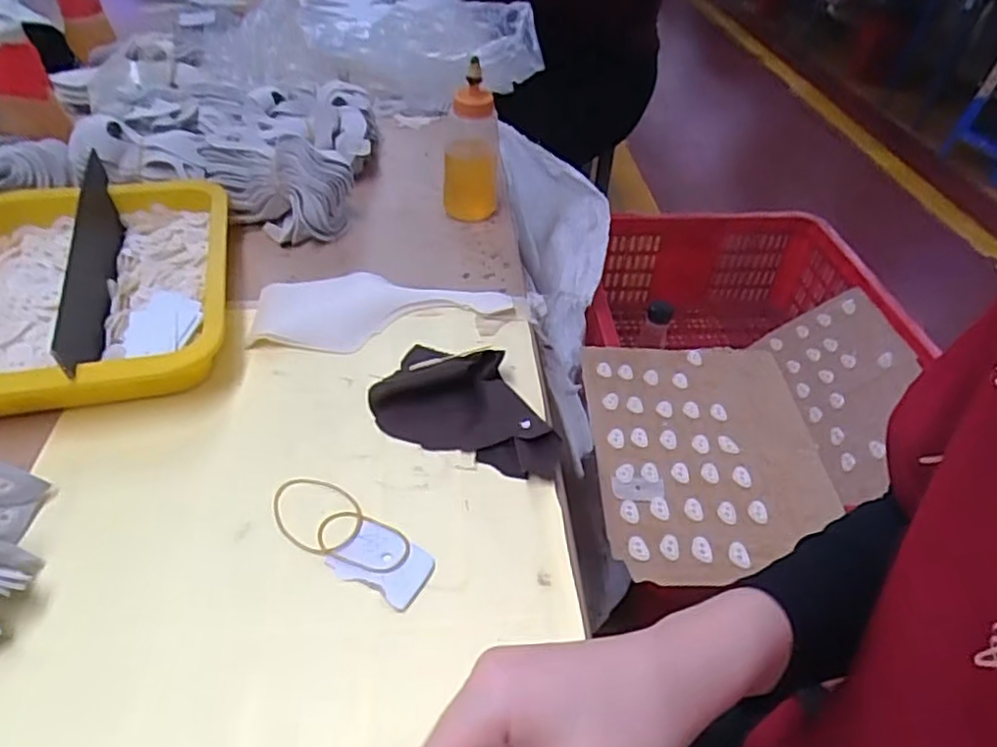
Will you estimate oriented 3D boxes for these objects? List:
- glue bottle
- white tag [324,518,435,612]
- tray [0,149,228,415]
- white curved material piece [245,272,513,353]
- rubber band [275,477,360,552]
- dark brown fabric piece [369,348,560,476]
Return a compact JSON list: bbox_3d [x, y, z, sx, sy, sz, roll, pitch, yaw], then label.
[{"bbox_3d":[-0.025,-0.209,0.631,0.048,0.133,0.049,7,41,3],"label":"glue bottle"},{"bbox_3d":[-0.063,0.102,0.370,0.053,0.004,0.038,25,45,23],"label":"white tag"},{"bbox_3d":[-0.316,-0.064,0.506,0.213,0.054,0.263,-9,43,-15],"label":"tray"},{"bbox_3d":[-0.092,-0.051,0.534,0.199,0.010,0.085,0,41,-4],"label":"white curved material piece"},{"bbox_3d":[-0.105,0.080,0.388,0.057,0.005,0.044,30,47,28],"label":"rubber band"},{"bbox_3d":[-0.016,0.015,0.454,0.131,0.032,0.085,18,43,15],"label":"dark brown fabric piece"}]

